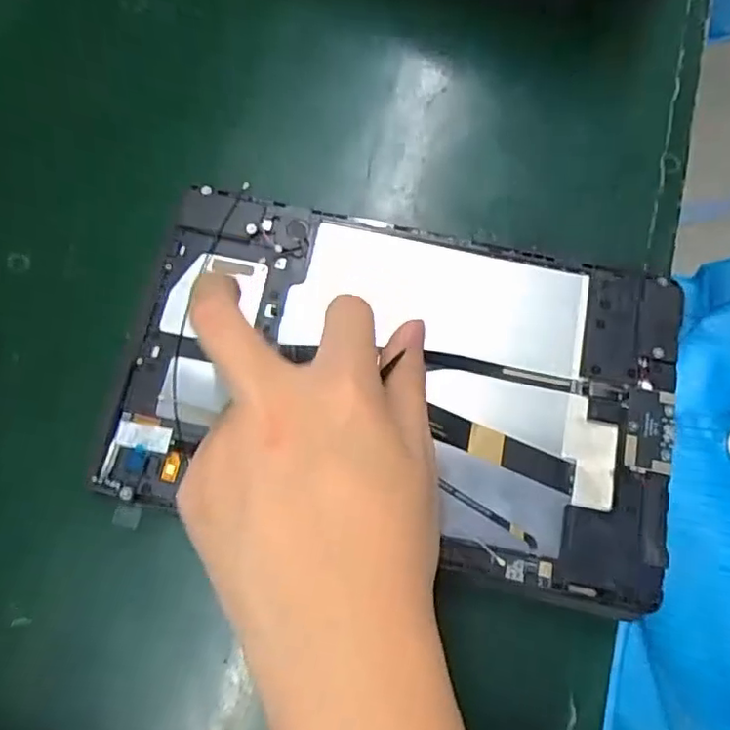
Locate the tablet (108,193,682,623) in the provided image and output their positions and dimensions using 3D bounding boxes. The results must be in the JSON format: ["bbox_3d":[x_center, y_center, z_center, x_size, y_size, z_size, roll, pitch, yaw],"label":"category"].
[{"bbox_3d":[0.018,0.007,0.271,0.238,0.015,0.148,12,70,2],"label":"tablet"}]

